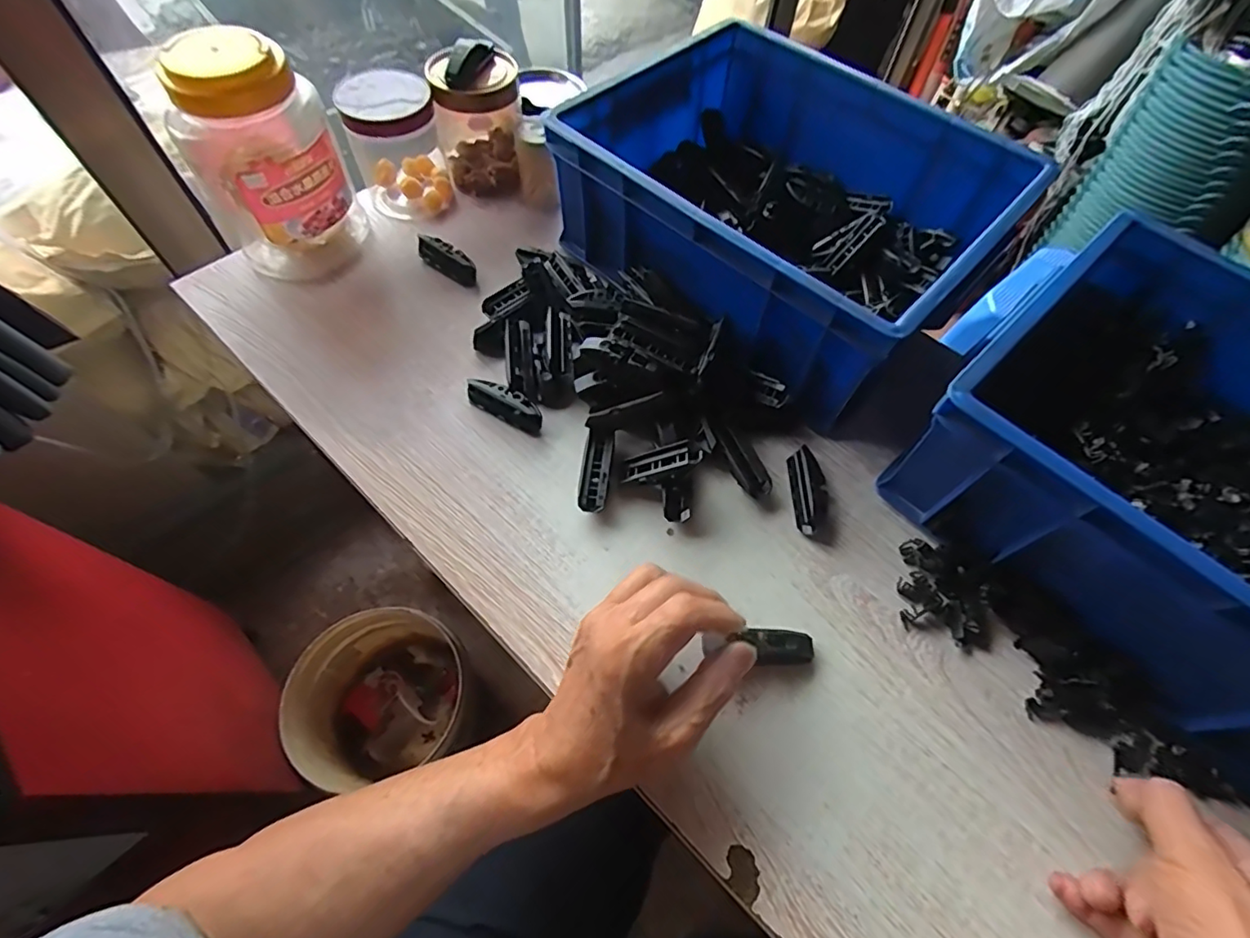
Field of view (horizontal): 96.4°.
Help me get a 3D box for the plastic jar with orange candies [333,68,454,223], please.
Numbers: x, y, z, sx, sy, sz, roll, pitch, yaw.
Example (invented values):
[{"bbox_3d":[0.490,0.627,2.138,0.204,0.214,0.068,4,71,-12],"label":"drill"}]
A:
[{"bbox_3d":[-0.223,-0.313,0.552,0.079,0.106,0.106,-13,62,-10],"label":"plastic jar with orange candies"}]

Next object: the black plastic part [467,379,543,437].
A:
[{"bbox_3d":[-0.097,-0.053,0.459,0.071,0.019,0.022,27,63,12],"label":"black plastic part"}]

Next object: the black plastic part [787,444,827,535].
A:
[{"bbox_3d":[0.142,0.016,0.430,0.022,0.015,0.067,1,61,-2],"label":"black plastic part"}]

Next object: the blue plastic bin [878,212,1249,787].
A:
[{"bbox_3d":[0.397,0.015,0.369,0.256,0.116,0.328,-38,69,-21],"label":"blue plastic bin"}]

